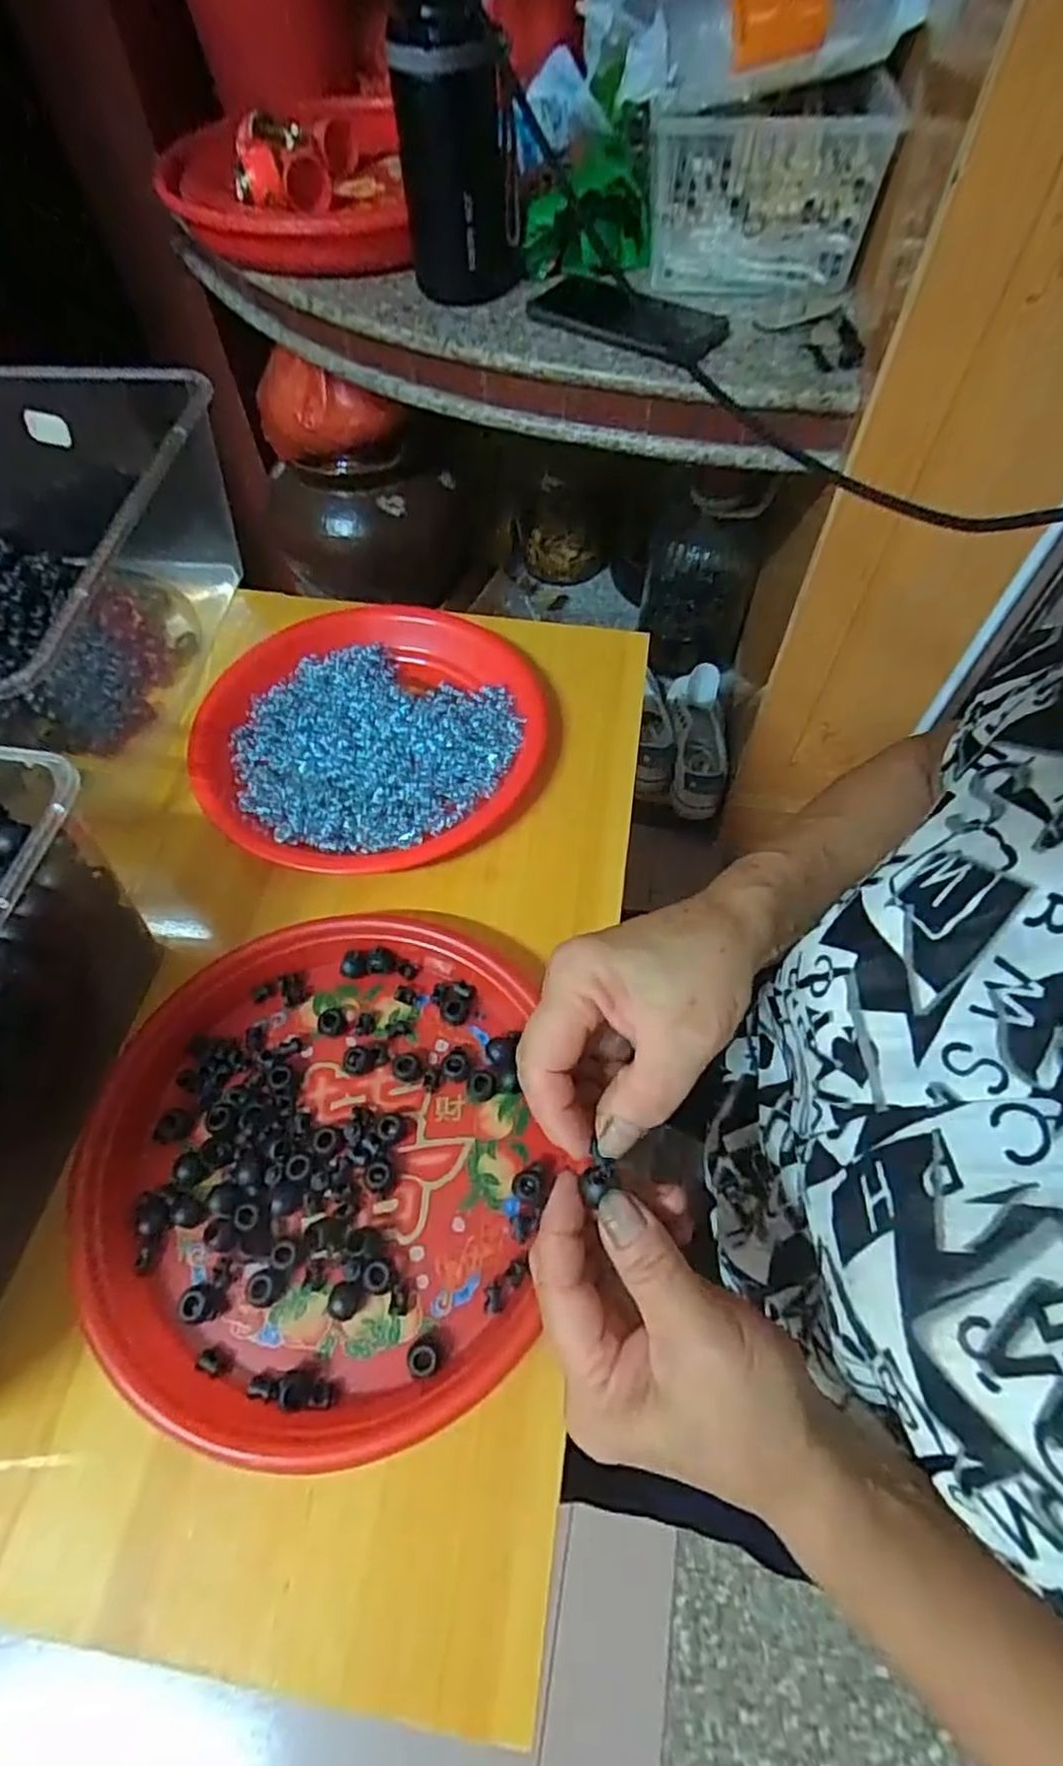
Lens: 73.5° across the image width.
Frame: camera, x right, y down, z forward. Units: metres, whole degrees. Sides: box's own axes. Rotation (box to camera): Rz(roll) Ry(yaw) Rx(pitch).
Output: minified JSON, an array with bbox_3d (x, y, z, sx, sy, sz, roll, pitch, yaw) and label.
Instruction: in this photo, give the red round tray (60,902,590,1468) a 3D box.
[{"bbox_3d":[-0.098,0.128,0.349,0.215,0.031,0.234,15,61,9],"label":"red round tray"}]

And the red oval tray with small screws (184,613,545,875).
[{"bbox_3d":[-0.104,-0.103,0.479,0.211,0.020,0.232,30,64,17],"label":"red oval tray with small screws"}]

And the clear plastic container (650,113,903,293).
[{"bbox_3d":[0.194,-0.563,0.592,0.177,0.102,0.036,-1,60,0],"label":"clear plastic container"}]

